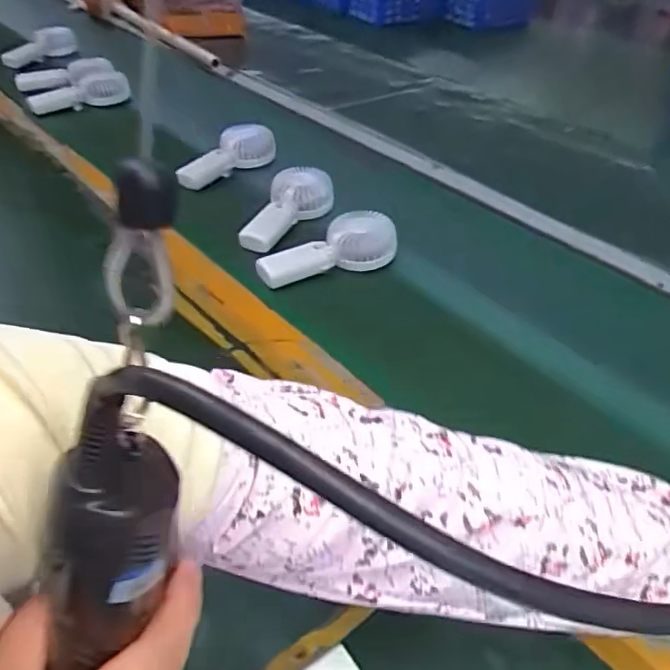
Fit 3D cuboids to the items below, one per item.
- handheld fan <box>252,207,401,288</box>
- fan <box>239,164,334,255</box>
[{"bbox_3d":[-0.011,-0.107,0.752,0.179,0.047,0.075,-19,43,-7],"label":"handheld fan"},{"bbox_3d":[-0.070,-0.177,0.832,0.083,0.037,0.166,33,72,30],"label":"fan"}]

